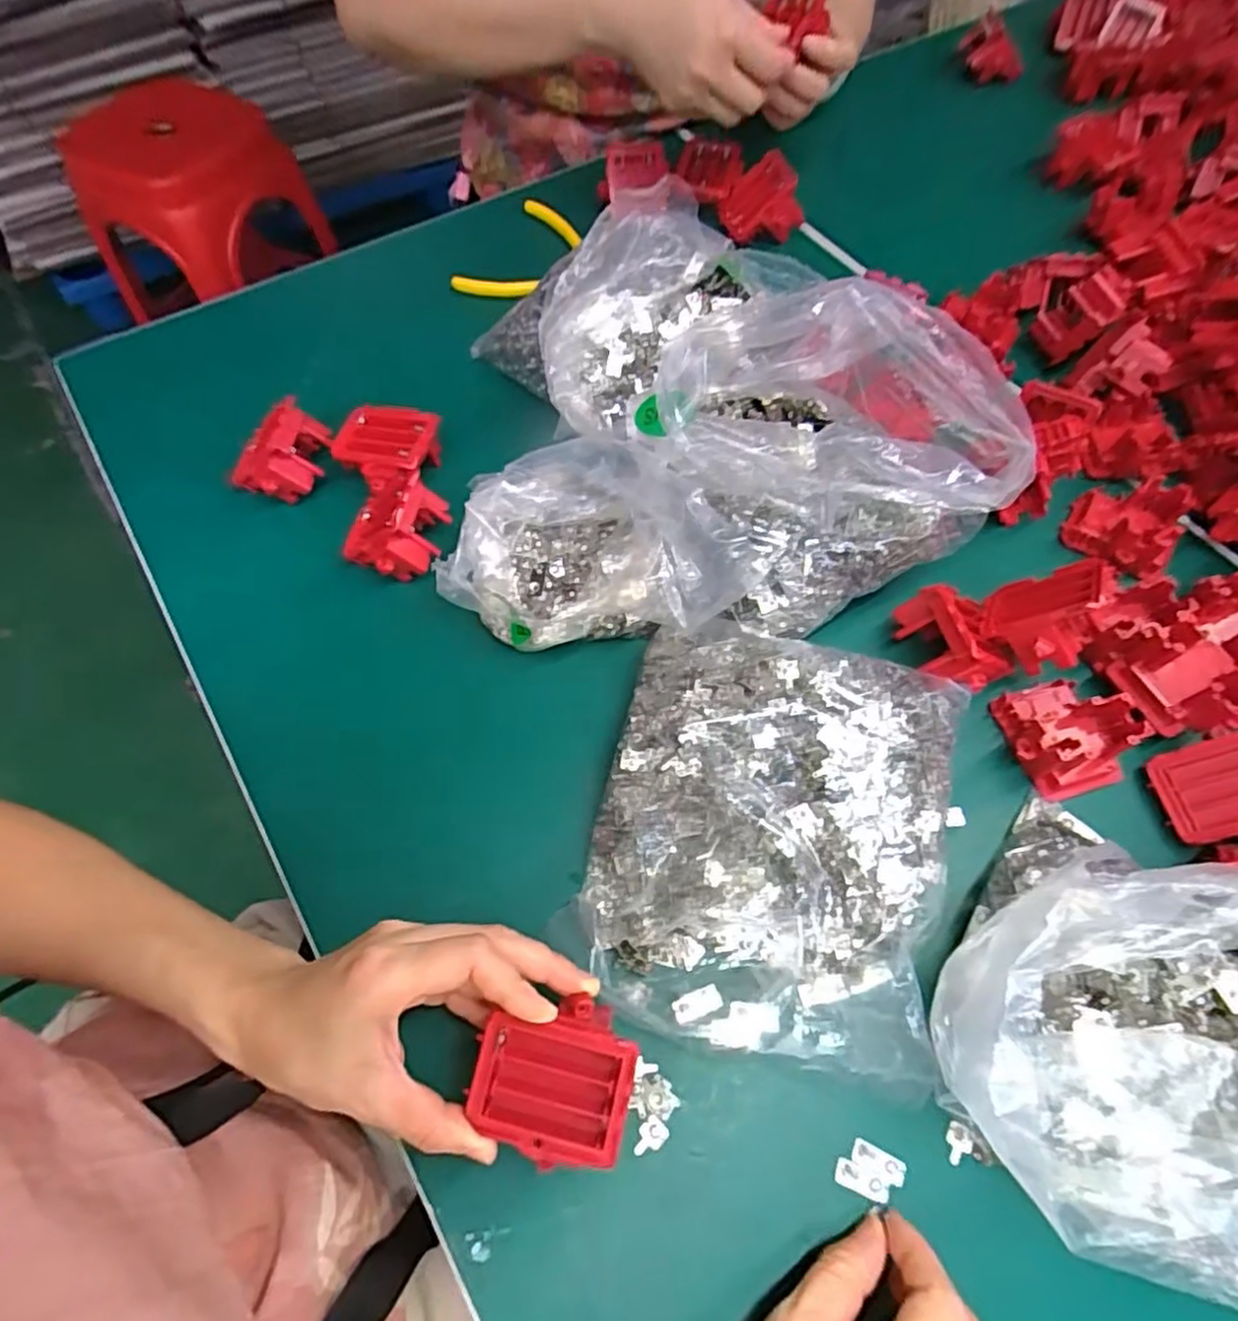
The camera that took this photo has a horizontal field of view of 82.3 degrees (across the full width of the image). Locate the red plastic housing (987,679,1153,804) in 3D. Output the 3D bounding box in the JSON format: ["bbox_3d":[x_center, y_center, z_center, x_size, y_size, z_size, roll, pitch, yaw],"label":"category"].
[{"bbox_3d":[0.255,0.041,0.400,0.064,0.034,0.063,-10,63,-6],"label":"red plastic housing"}]

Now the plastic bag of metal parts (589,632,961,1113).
[{"bbox_3d":[0.080,0.085,0.366,0.177,0.052,0.212,13,63,6],"label":"plastic bag of metal parts"}]

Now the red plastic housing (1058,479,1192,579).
[{"bbox_3d":[0.334,-0.090,0.466,0.063,0.030,0.061,0,62,0],"label":"red plastic housing"}]

